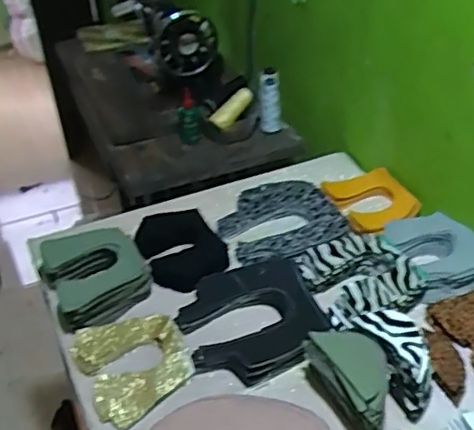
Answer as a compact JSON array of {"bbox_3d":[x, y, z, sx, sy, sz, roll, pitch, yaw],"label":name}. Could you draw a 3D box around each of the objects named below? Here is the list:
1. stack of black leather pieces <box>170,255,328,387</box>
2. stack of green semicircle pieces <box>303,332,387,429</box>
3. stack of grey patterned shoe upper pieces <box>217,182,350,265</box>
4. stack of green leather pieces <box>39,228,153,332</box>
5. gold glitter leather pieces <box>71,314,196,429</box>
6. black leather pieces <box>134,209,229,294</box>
[{"bbox_3d":[0.019,0.130,0.804,0.190,0.036,0.194,-15,38,-16],"label":"stack of black leather pieces"},{"bbox_3d":[0.134,0.193,0.684,0.072,0.076,0.130,-13,37,-12],"label":"stack of green semicircle pieces"},{"bbox_3d":[0.071,0.007,0.979,0.192,0.018,0.201,-17,39,-19],"label":"stack of grey patterned shoe upper pieces"},{"bbox_3d":[-0.211,0.088,0.884,0.138,0.051,0.164,-19,40,-21],"label":"stack of green leather pieces"},{"bbox_3d":[-0.133,0.188,0.773,0.135,0.012,0.169,-20,40,-22],"label":"gold glitter leather pieces"},{"bbox_3d":[-0.086,0.050,0.935,0.123,0.019,0.170,-16,39,-17],"label":"black leather pieces"}]

